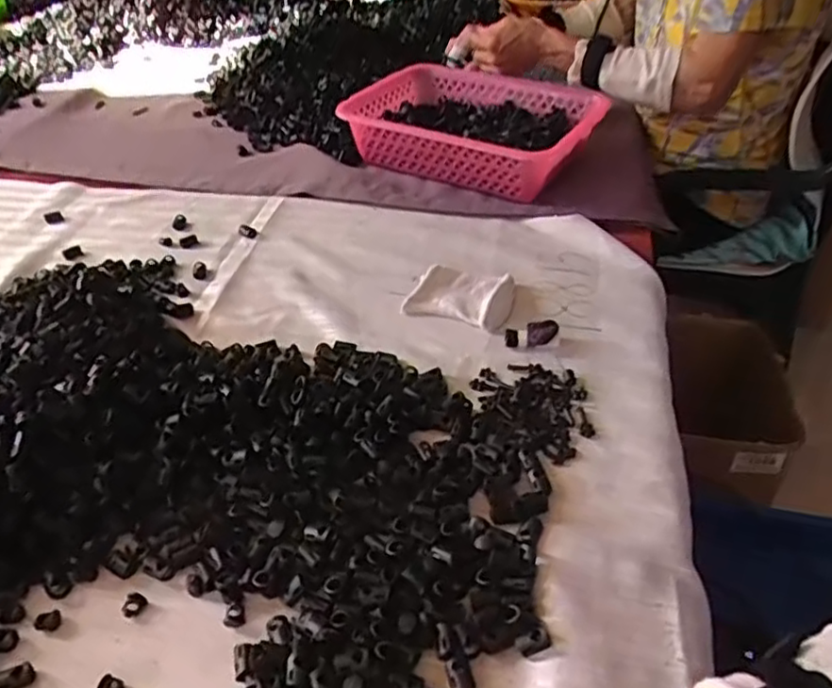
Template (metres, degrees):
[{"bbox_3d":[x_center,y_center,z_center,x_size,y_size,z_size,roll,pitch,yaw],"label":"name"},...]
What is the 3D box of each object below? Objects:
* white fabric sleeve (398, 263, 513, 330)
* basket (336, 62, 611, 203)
[{"bbox_3d":[0.042,-0.051,0.595,0.091,0.022,0.068,11,45,14],"label":"white fabric sleeve"},{"bbox_3d":[0.063,-0.239,0.728,0.260,0.077,0.129,27,50,27],"label":"basket"}]

